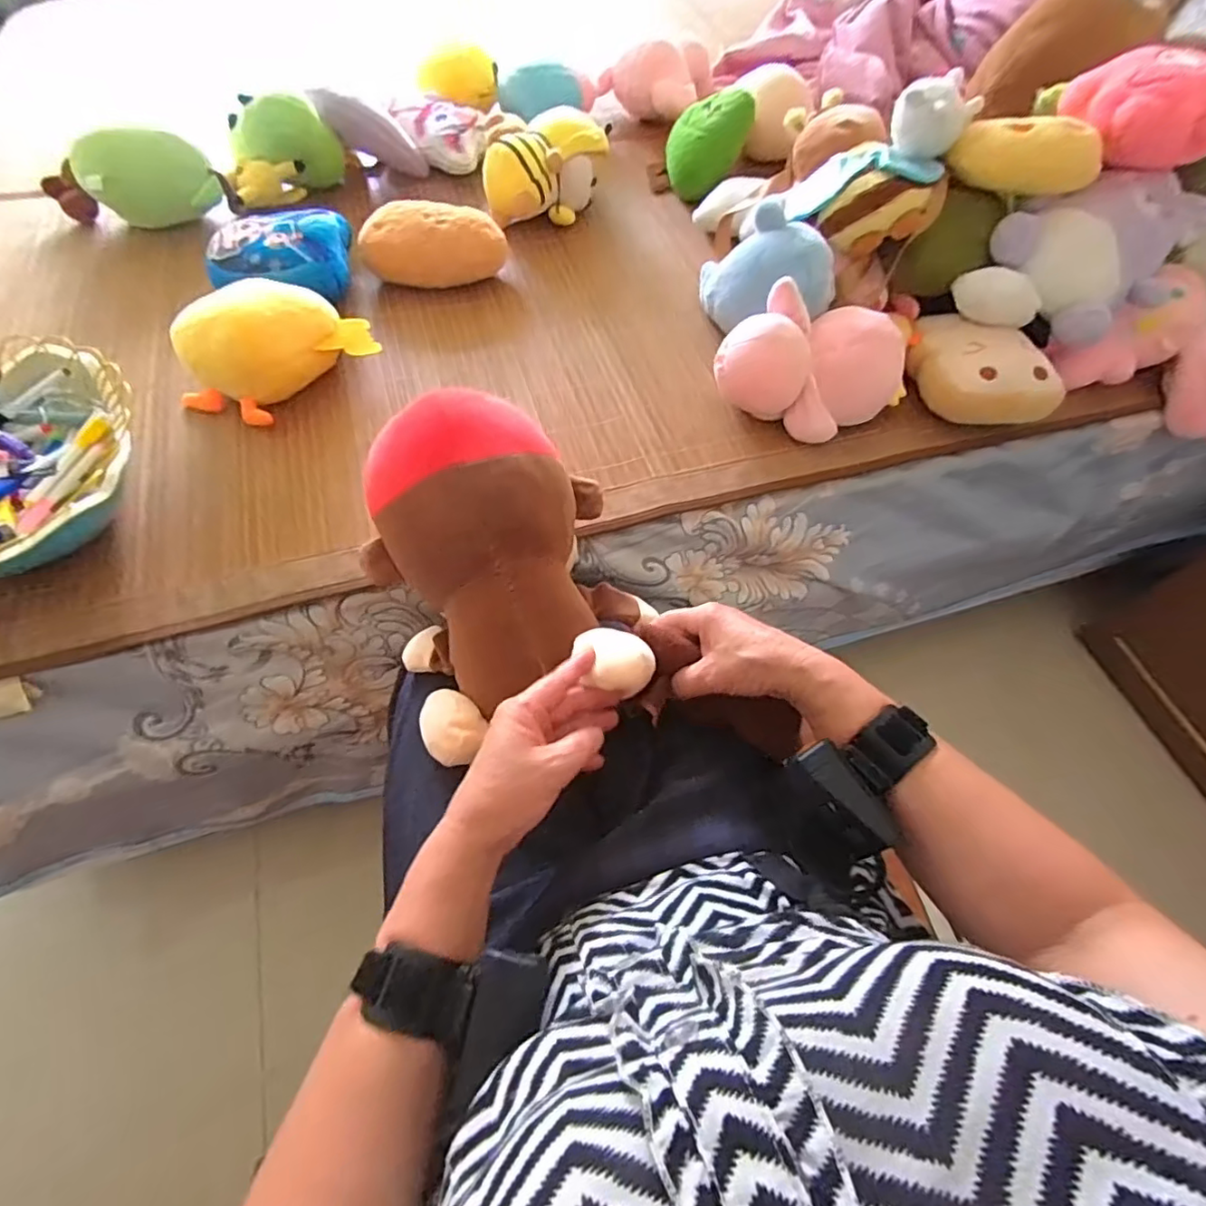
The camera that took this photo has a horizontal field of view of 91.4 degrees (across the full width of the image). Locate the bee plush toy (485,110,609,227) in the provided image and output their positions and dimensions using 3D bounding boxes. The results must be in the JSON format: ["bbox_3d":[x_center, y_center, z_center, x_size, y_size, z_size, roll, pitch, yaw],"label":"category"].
[{"bbox_3d":[-0.087,-0.680,0.923,0.106,0.107,0.177,39,65,18],"label":"bee plush toy"}]

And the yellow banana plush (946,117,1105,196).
[{"bbox_3d":[0.494,-0.520,0.689,0.159,0.070,0.055,20,61,8],"label":"yellow banana plush"}]

